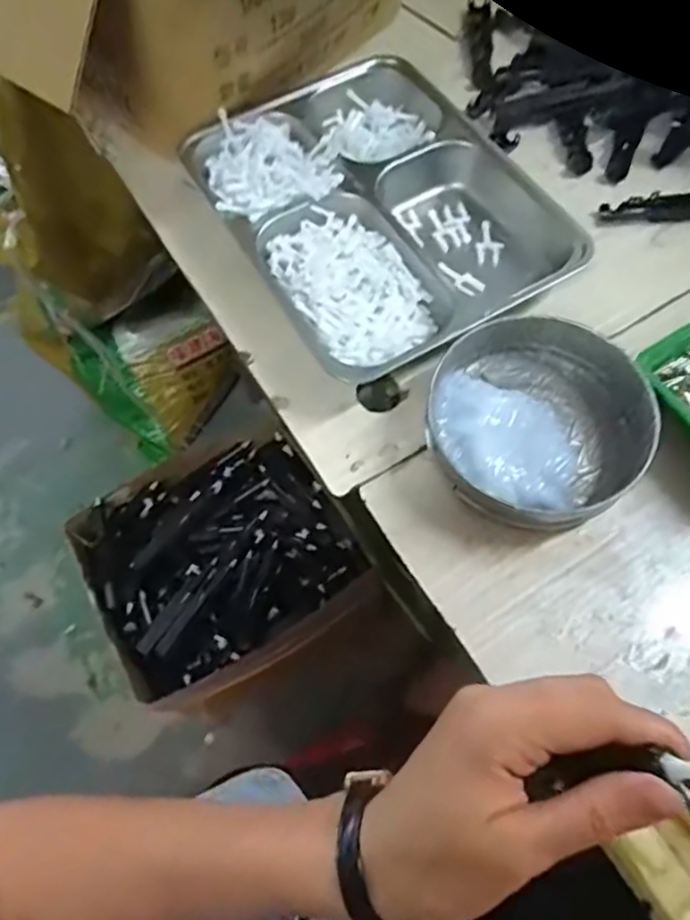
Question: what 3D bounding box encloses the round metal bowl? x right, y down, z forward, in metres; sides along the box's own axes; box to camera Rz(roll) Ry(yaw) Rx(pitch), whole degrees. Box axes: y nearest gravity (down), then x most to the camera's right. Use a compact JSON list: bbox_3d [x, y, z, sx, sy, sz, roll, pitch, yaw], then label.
[{"bbox_3d":[0.127,-0.025,0.422,0.136,0.049,0.140,-1,65,2],"label":"round metal bowl"}]

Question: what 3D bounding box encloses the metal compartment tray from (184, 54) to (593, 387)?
[{"bbox_3d":[0.030,-0.200,0.507,0.234,0.044,0.280,-30,67,-11],"label":"metal compartment tray"}]

